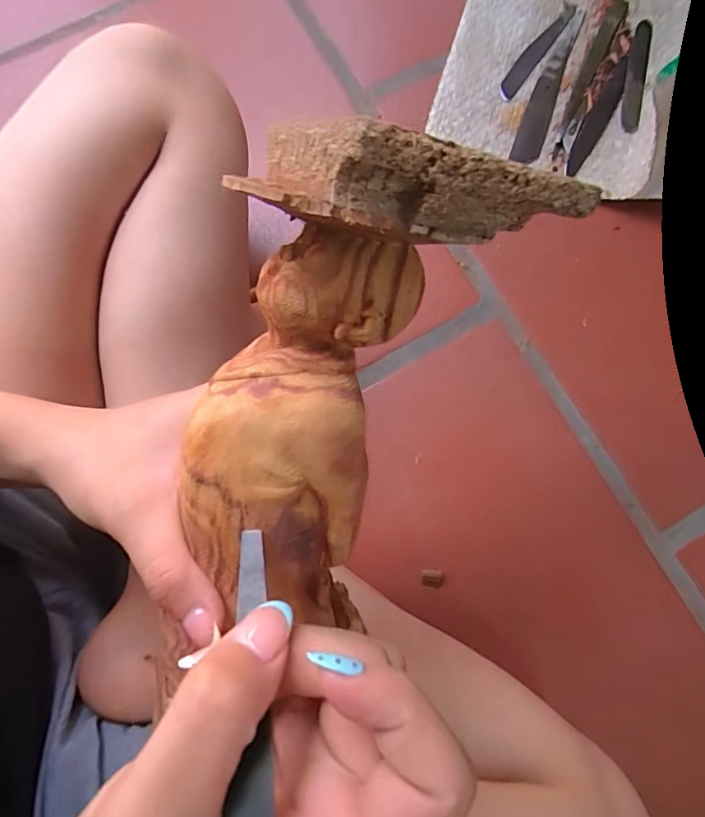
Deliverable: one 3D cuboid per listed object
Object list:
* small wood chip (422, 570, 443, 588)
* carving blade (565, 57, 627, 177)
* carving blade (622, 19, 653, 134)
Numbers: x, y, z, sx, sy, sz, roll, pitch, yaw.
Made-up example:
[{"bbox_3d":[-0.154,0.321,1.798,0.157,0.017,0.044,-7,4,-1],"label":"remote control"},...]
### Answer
[{"bbox_3d":[0.066,0.139,0.390,0.017,0.010,0.014,3,77,0],"label":"small wood chip"},{"bbox_3d":[0.252,-0.299,0.491,0.022,0.008,0.151,30,77,4],"label":"carving blade"},{"bbox_3d":[0.299,-0.352,0.501,0.022,0.004,0.146,15,77,3],"label":"carving blade"}]

